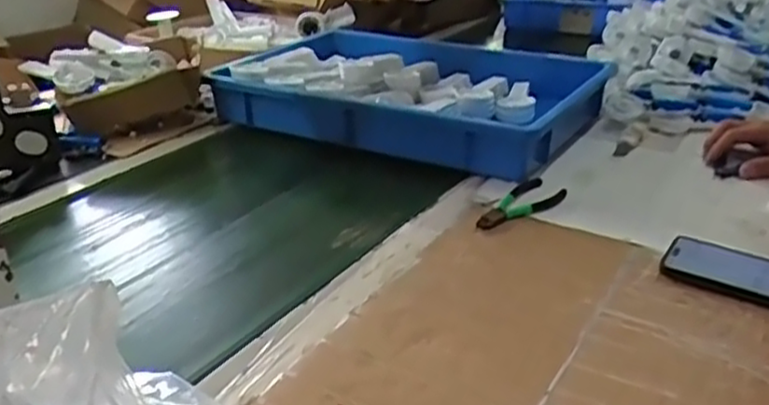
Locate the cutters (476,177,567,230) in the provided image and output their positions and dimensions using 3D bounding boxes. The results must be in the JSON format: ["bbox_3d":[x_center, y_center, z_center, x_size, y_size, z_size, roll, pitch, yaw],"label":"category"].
[{"bbox_3d":[0.163,0.001,0.863,0.047,0.021,0.152,18,32,35],"label":"cutters"}]

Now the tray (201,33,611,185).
[{"bbox_3d":[0.036,-0.168,1.134,0.524,0.101,0.386,14,30,29],"label":"tray"}]

